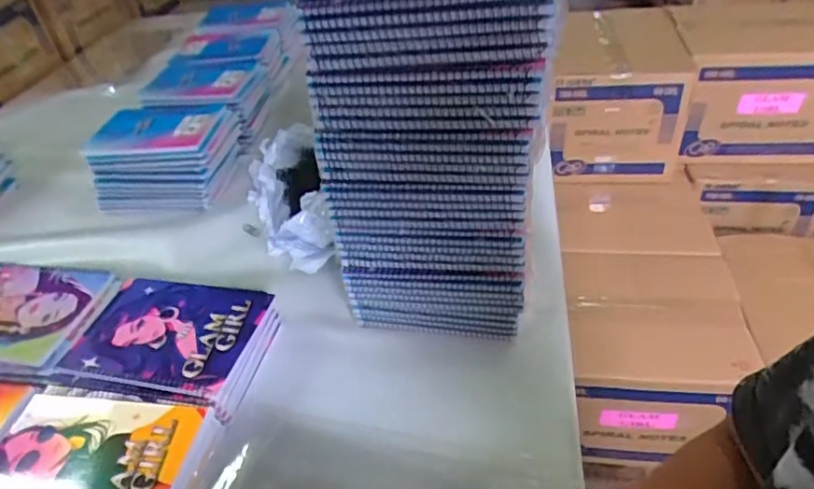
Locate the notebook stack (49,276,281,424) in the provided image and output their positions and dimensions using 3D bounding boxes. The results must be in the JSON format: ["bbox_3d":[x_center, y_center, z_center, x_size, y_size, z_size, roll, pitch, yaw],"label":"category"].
[{"bbox_3d":[-0.270,0.117,0.648,0.228,0.066,0.158,4,39,11],"label":"notebook stack"}]

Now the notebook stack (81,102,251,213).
[{"bbox_3d":[-0.404,-0.153,0.962,0.210,0.120,0.193,0,39,6],"label":"notebook stack"}]

